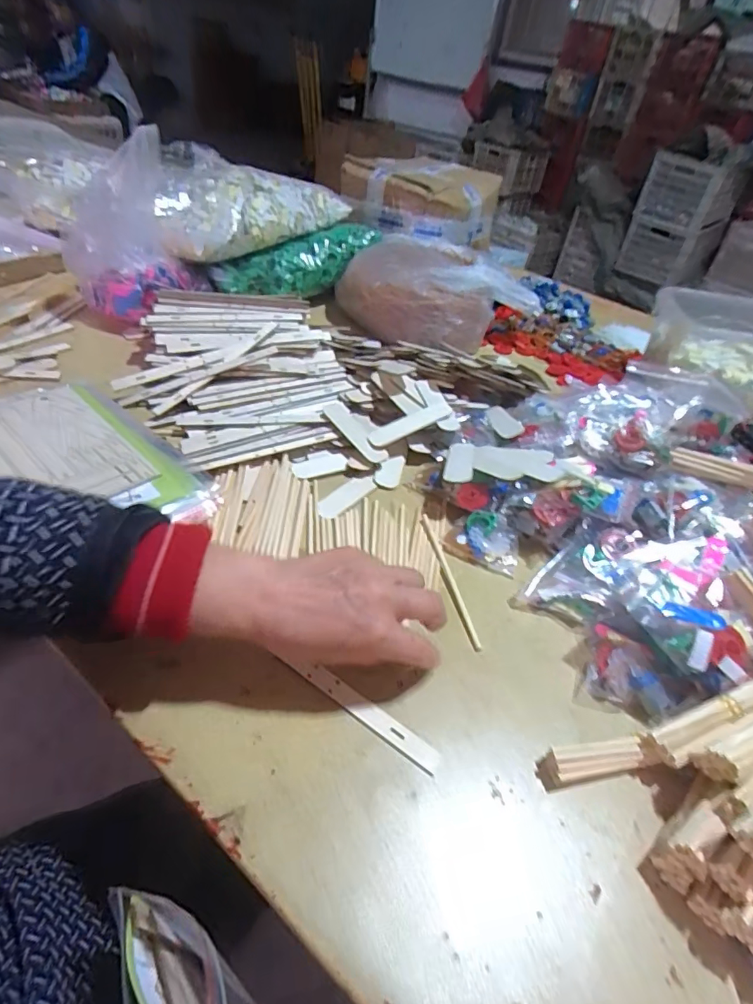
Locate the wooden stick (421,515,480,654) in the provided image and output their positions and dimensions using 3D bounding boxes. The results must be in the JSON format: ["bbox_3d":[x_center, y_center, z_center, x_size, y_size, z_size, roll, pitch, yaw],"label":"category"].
[{"bbox_3d":[0.068,0.069,0.455,0.010,0.005,0.150,-5,45,-15],"label":"wooden stick"}]

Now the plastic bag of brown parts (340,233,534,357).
[{"bbox_3d":[0.096,-0.362,0.838,0.272,0.092,0.243,-27,54,-33],"label":"plastic bag of brown parts"}]

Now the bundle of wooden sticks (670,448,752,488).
[{"bbox_3d":[0.336,-0.029,0.466,0.101,0.014,0.021,23,46,34],"label":"bundle of wooden sticks"}]

